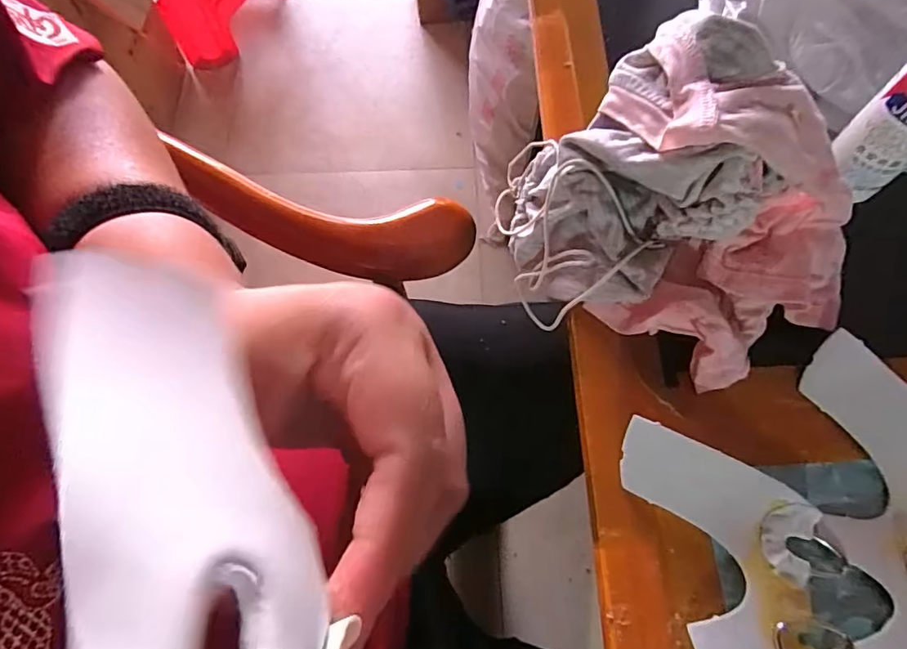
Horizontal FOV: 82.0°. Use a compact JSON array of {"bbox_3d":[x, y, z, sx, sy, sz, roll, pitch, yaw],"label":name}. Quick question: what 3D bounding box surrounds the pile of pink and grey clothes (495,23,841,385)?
[{"bbox_3d":[0.118,-0.060,0.269,0.153,0.099,0.159,0,68,1],"label":"pile of pink and grey clothes"}]

